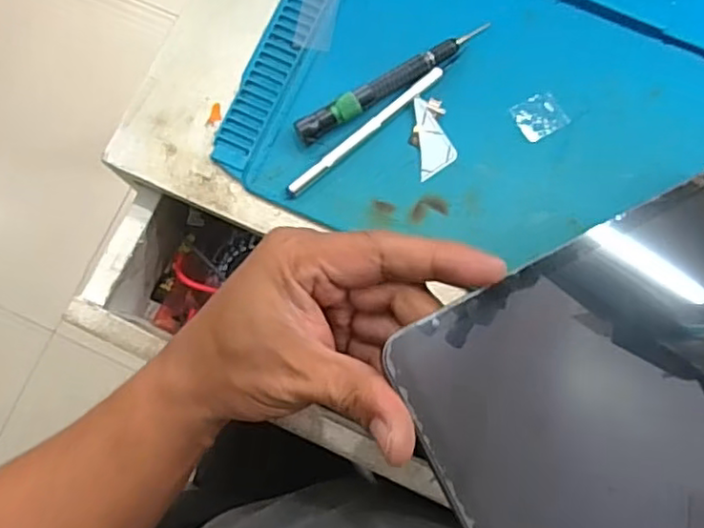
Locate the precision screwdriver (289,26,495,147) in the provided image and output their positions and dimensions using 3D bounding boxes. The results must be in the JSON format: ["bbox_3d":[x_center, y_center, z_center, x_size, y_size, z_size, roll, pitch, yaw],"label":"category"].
[{"bbox_3d":[0.025,-0.106,0.377,0.129,0.015,0.013,-32,81,-5],"label":"precision screwdriver"}]

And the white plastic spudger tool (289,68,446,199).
[{"bbox_3d":[0.008,-0.076,0.376,0.112,0.006,0.008,-39,82,-6],"label":"white plastic spudger tool"}]

